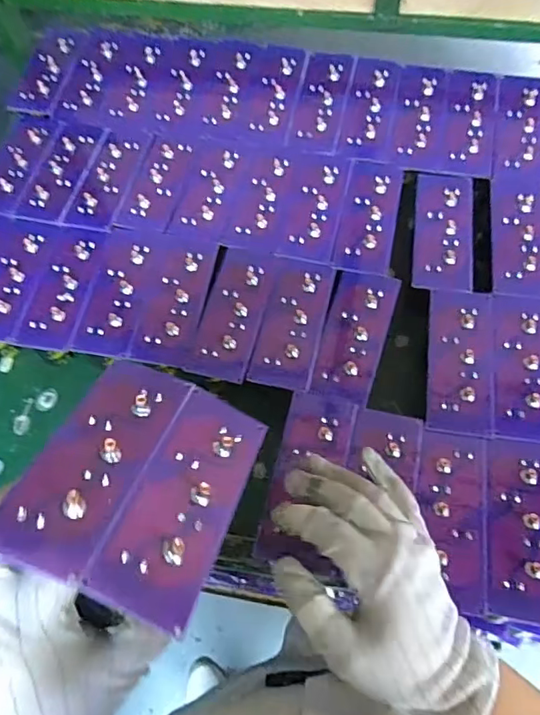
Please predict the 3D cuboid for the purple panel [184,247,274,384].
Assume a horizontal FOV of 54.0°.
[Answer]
[{"bbox_3d":[-0.034,-0.043,0.489,0.053,0.005,0.134,11,65,8],"label":"purple panel"}]

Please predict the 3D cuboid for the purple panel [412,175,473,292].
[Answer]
[{"bbox_3d":[0.171,-0.124,0.520,0.055,0.004,0.137,7,64,6],"label":"purple panel"}]

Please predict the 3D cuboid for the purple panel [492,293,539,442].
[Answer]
[{"bbox_3d":[0.220,0.006,0.457,0.053,0.005,0.137,8,65,7],"label":"purple panel"}]

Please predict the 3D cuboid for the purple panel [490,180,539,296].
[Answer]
[{"bbox_3d":[0.244,-0.119,0.512,0.056,0.005,0.134,7,64,6],"label":"purple panel"}]

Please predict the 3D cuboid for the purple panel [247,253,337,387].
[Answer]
[{"bbox_3d":[0.020,-0.035,0.484,0.058,0.004,0.130,10,65,7],"label":"purple panel"}]

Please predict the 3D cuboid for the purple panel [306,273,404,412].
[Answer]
[{"bbox_3d":[0.076,-0.022,0.473,0.055,0.004,0.130,16,66,10],"label":"purple panel"}]

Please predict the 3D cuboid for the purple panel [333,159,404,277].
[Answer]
[{"bbox_3d":[0.100,-0.144,0.532,0.055,0.005,0.139,10,65,7],"label":"purple panel"}]

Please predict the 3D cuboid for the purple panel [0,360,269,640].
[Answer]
[{"bbox_3d":[-0.066,0.062,0.289,0.104,0.009,0.134,27,42,-2],"label":"purple panel"}]

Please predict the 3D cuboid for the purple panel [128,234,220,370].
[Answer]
[{"bbox_3d":[-0.089,-0.055,0.496,0.056,0.004,0.135,9,65,4],"label":"purple panel"}]

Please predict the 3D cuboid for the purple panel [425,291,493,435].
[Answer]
[{"bbox_3d":[0.166,0.000,0.462,0.055,0.005,0.134,7,64,6],"label":"purple panel"}]

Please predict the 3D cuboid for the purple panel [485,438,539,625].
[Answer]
[{"bbox_3d":[0.188,0.123,0.393,0.054,0.004,0.132,8,58,9],"label":"purple panel"}]

